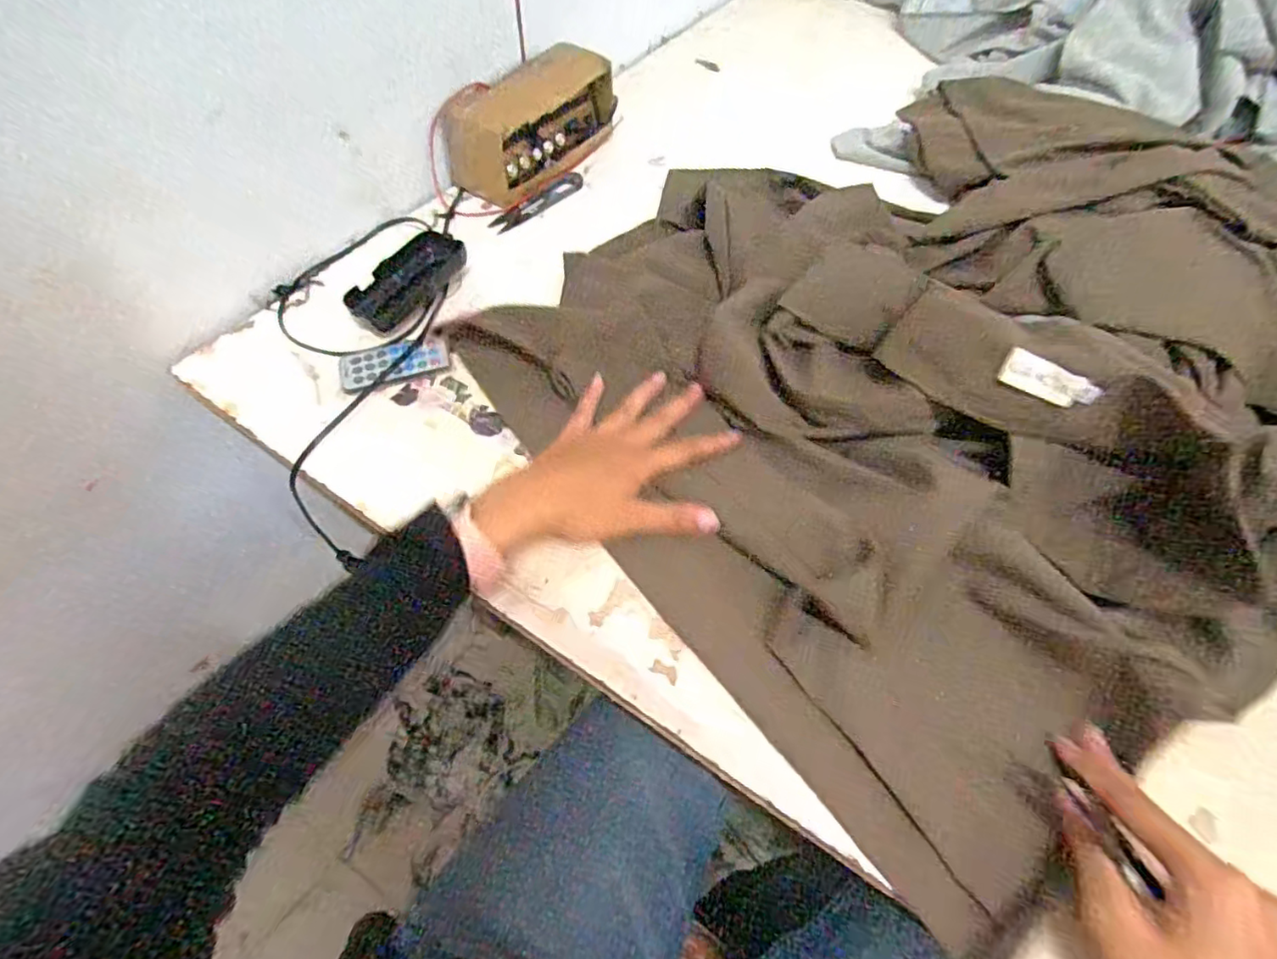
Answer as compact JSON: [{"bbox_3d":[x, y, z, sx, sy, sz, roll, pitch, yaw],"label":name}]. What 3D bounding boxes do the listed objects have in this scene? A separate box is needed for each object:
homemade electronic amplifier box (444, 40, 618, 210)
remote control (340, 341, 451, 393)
[{"bbox_3d":[-0.102,-0.360,0.606,0.073,0.077,0.181,34,63,19],"label":"homemade electronic amplifier box"},{"bbox_3d":[-0.192,-0.092,0.475,0.083,0.008,0.037,-14,58,-10],"label":"remote control"}]

